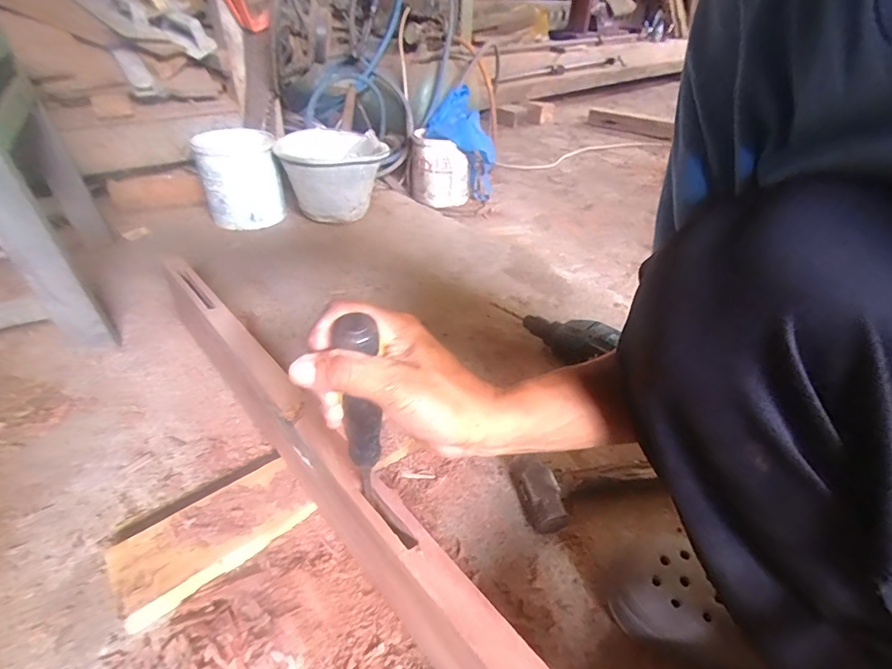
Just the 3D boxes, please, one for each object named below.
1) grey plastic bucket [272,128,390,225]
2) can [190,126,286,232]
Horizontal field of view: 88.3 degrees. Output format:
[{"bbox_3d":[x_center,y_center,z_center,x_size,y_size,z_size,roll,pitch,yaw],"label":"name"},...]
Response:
[{"bbox_3d":[-0.275,-0.385,1.140,0.192,0.190,0.227,23,41,26],"label":"grey plastic bucket"},{"bbox_3d":[-0.488,-0.368,1.104,0.175,0.187,0.154,-13,39,-20],"label":"can"}]

